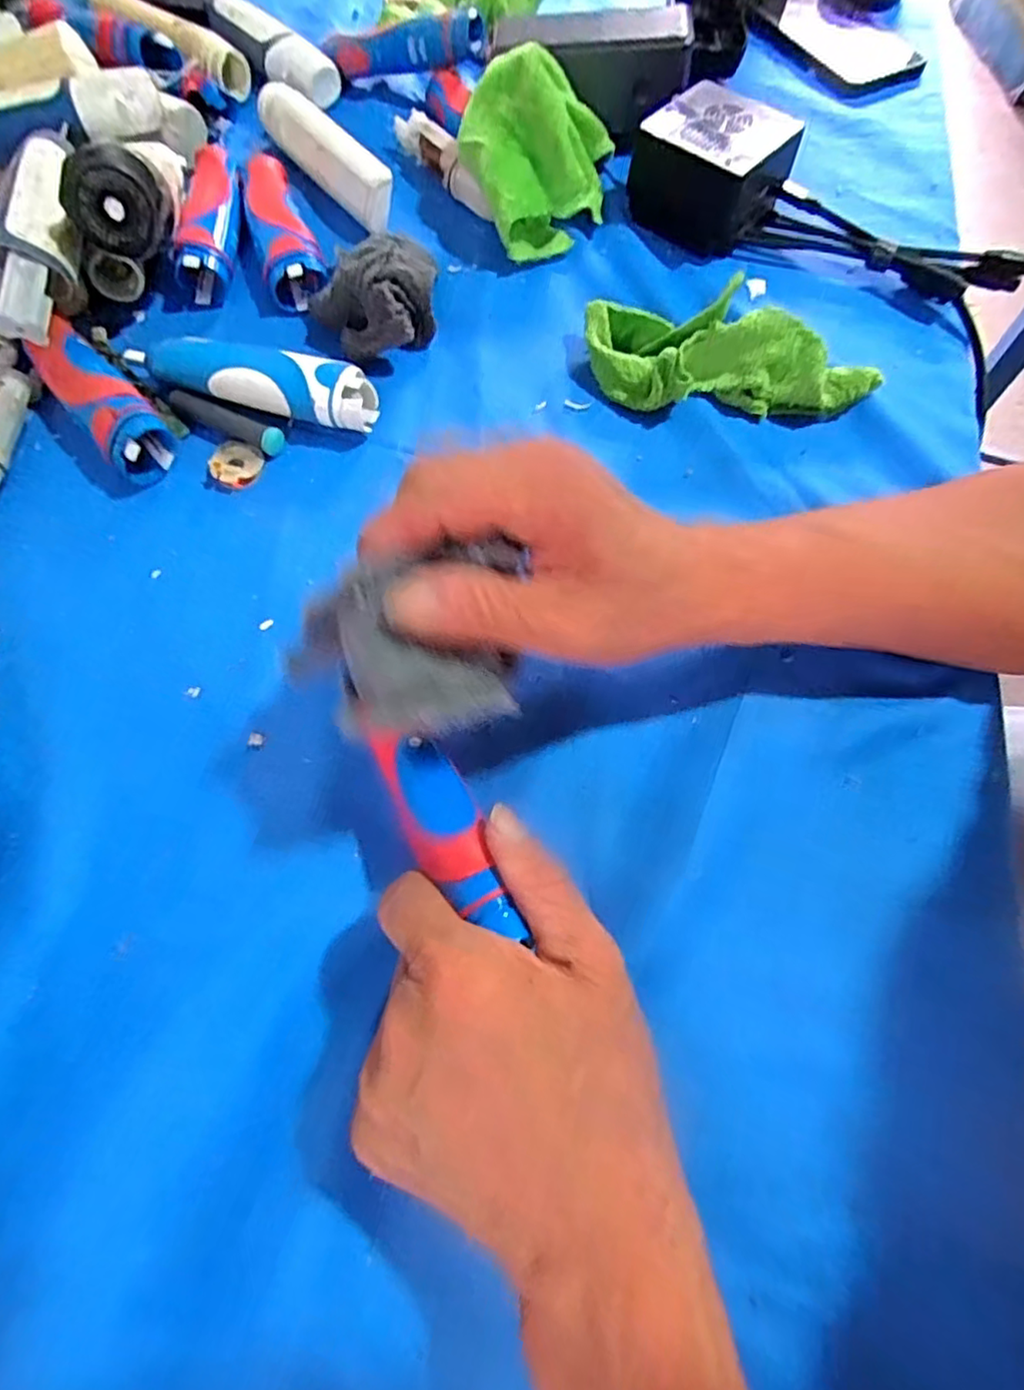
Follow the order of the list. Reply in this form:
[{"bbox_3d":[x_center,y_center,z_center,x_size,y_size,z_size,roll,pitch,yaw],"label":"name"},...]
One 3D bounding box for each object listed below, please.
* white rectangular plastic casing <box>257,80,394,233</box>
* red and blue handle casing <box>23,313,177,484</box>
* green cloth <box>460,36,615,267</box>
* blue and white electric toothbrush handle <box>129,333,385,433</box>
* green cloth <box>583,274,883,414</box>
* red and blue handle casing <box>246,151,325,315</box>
[{"bbox_3d":[-0.123,-0.354,0.404,0.023,0.032,0.145,-36,73,-14],"label":"white rectangular plastic casing"},{"bbox_3d":[-0.218,-0.157,0.324,0.034,0.031,0.105,-39,73,-15],"label":"red and blue handle casing"},{"bbox_3d":[0.016,-0.327,0.376,0.090,0.069,0.092,-1,68,-1],"label":"green cloth"},{"bbox_3d":[-0.140,-0.170,0.328,0.134,0.029,0.027,15,68,5],"label":"blue and white electric toothbrush handle"},{"bbox_3d":[0.118,-0.187,0.331,0.150,0.040,0.055,3,68,1],"label":"green cloth"},{"bbox_3d":[-0.143,-0.287,0.378,0.035,0.025,0.110,-17,69,-8],"label":"red and blue handle casing"}]

